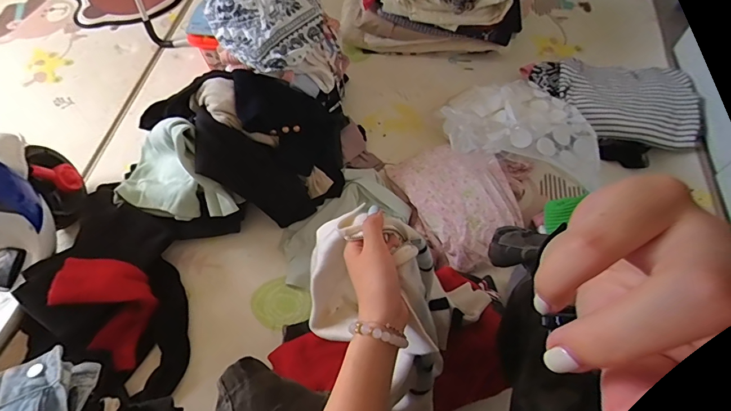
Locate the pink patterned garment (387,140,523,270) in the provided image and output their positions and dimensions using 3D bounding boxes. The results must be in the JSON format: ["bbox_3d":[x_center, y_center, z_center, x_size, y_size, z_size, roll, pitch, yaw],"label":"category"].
[{"bbox_3d":[0.205,-0.030,0.895,0.195,0.082,0.297,-27,63,-12],"label":"pink patterned garment"}]

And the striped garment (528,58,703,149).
[{"bbox_3d":[0.572,-0.250,0.944,0.354,0.076,0.178,16,62,12],"label":"striped garment"}]

